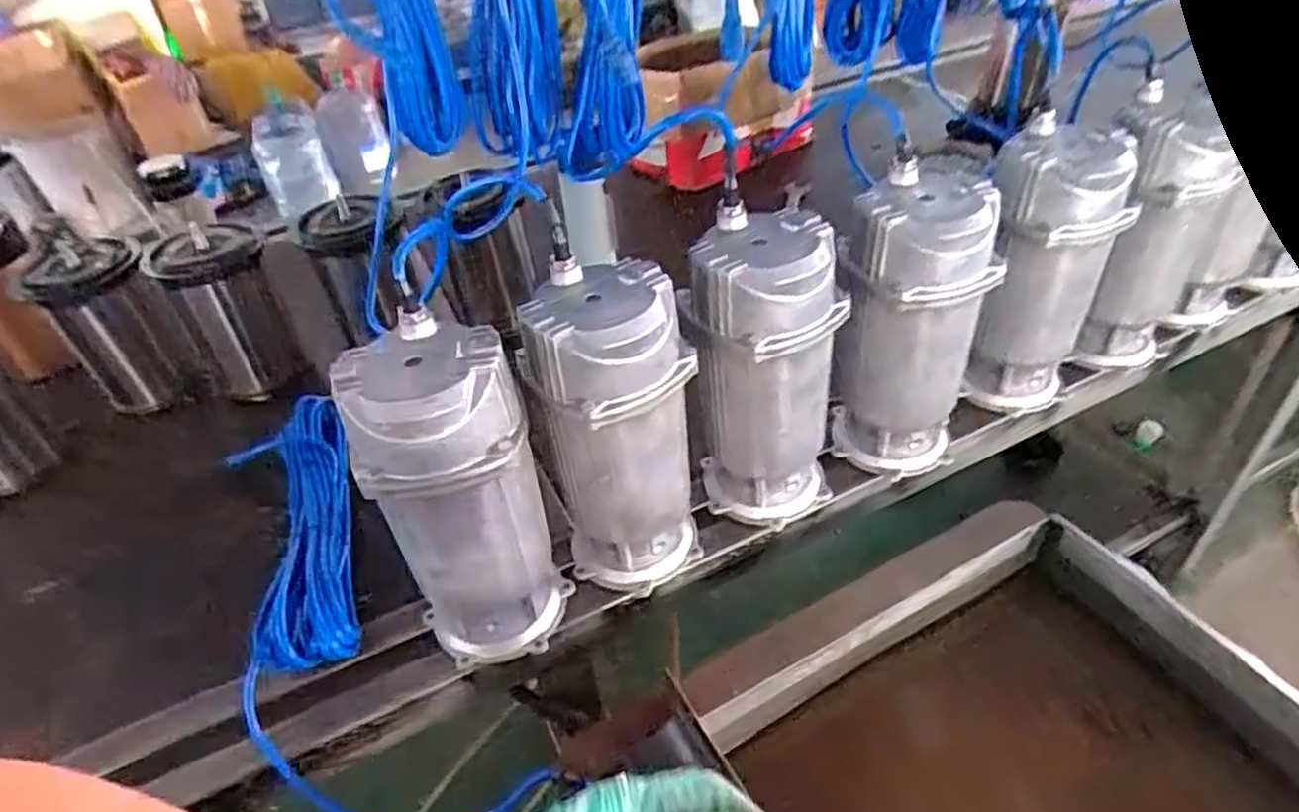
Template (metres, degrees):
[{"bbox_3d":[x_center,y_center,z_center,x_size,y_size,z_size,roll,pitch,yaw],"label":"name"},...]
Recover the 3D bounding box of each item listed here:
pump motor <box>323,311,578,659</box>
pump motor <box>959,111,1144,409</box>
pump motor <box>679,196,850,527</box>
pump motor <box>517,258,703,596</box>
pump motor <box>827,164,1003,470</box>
[{"bbox_3d":[-0.154,0.085,0.622,0.127,0.292,0.111,-17,42,-13],"label":"pump motor"},{"bbox_3d":[0.418,-0.137,0.808,0.131,0.289,0.114,17,45,24],"label":"pump motor"},{"bbox_3d":[0.107,-0.024,0.712,0.121,0.289,0.119,25,49,31],"label":"pump motor"},{"bbox_3d":[-0.027,0.030,0.667,0.129,0.290,0.108,-17,42,-13],"label":"pump motor"},{"bbox_3d":[0.257,-0.067,0.744,0.129,0.289,0.116,9,43,17],"label":"pump motor"}]

